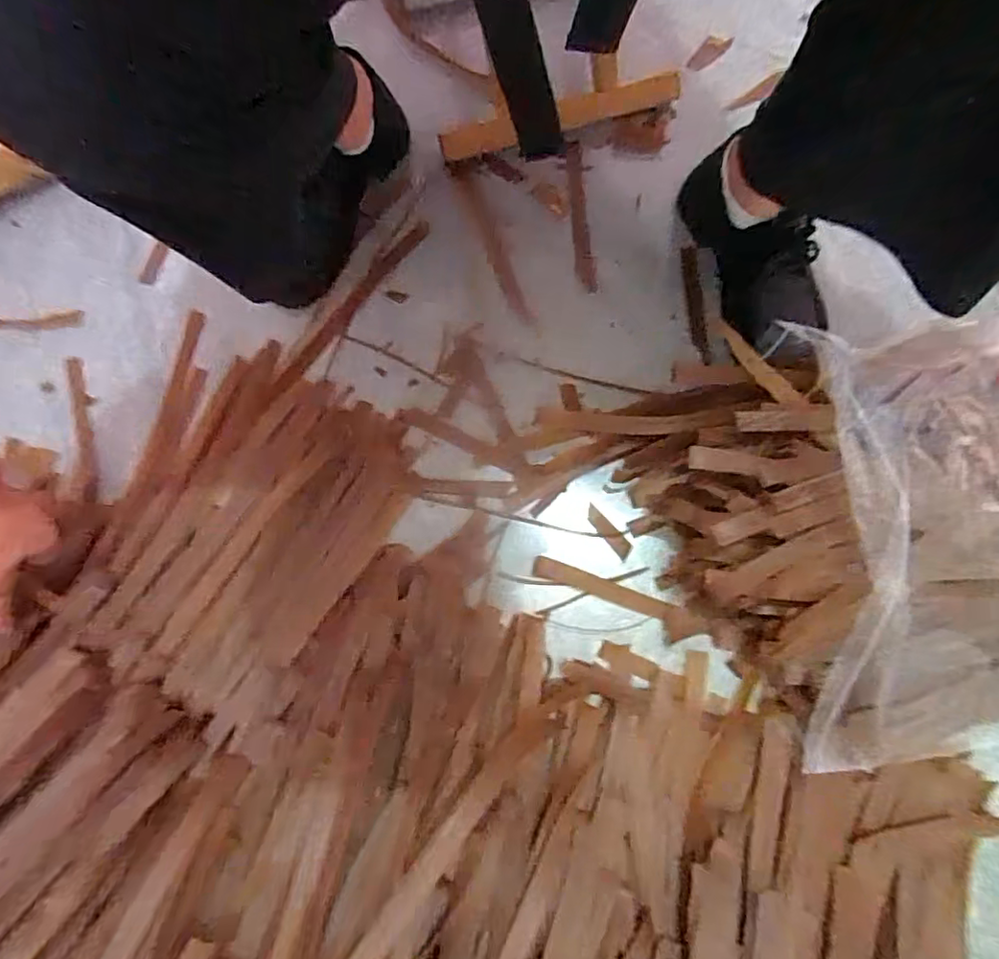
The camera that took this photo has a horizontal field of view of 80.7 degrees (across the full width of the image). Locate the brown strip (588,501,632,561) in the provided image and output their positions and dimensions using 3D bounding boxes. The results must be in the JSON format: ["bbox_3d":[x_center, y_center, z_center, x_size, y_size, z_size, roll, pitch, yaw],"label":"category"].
[{"bbox_3d":[0.104,0.050,0.564,0.015,0.005,0.059,-37,79,-7],"label":"brown strip"}]

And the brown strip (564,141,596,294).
[{"bbox_3d":[0.088,-0.285,0.639,0.022,0.005,0.170,-3,83,-2],"label":"brown strip"}]

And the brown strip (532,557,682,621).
[{"bbox_3d":[0.099,0.103,0.555,0.138,0.004,0.019,18,79,7],"label":"brown strip"}]

